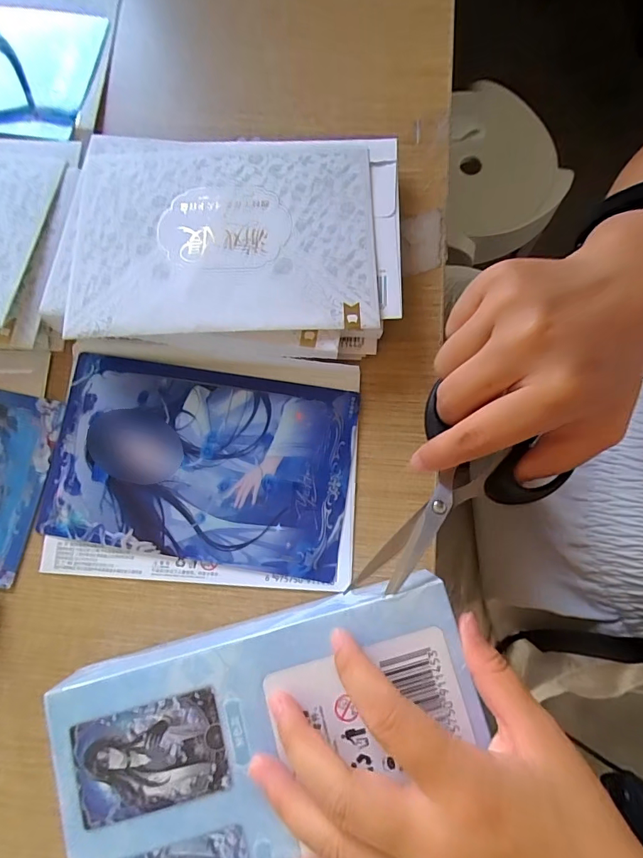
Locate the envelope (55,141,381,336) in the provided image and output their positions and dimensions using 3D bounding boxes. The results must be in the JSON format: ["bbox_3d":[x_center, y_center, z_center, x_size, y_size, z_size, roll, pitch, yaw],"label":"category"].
[{"bbox_3d":[-0.059,-0.118,0.257,0.179,0.006,0.133,-1,75,1],"label":"envelope"}]

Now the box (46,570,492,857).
[{"bbox_3d":[-0.005,0.209,0.198,0.187,0.042,0.238,-15,80,-2],"label":"box"}]

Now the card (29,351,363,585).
[{"bbox_3d":[-0.071,0.019,0.252,0.171,0.005,0.108,9,80,2],"label":"card"}]

